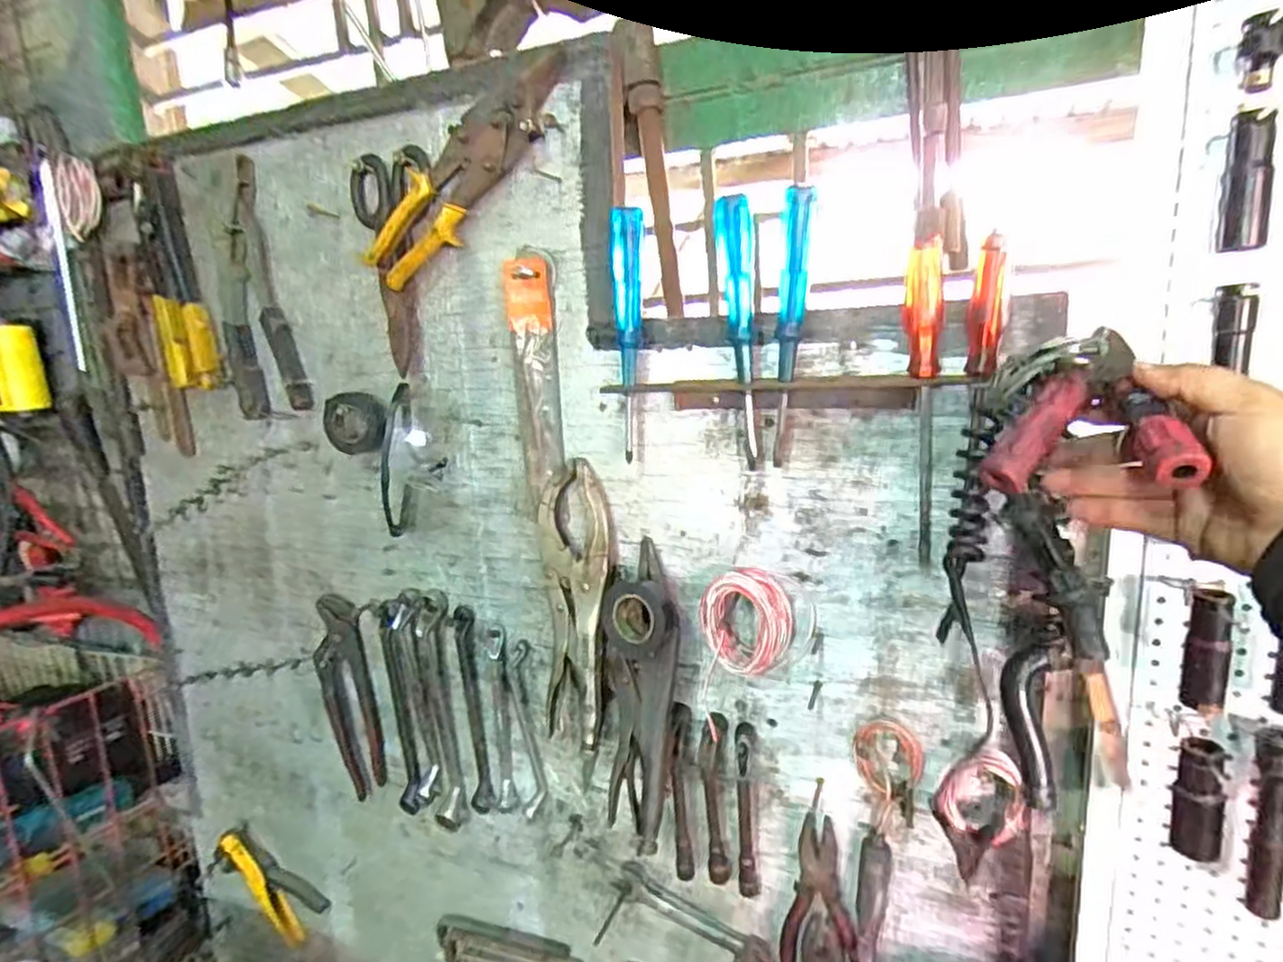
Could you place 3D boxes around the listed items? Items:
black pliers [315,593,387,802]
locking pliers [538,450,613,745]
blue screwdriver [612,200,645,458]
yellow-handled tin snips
[{"bbox_3d":[-0.329,0.246,0.779,0.065,0.247,0.013,0,16,10],"label":"black pliers"},{"bbox_3d":[-0.058,0.110,0.624,0.065,0.246,0.018,0,2,23],"label":"locking pliers"},{"bbox_3d":[-0.008,-0.117,0.556,0.024,0.190,0.031,-4,11,-6],"label":"blue screwdriver"},{"bbox_3d":[-0.148,-0.257,0.581,0.227,0.055,0.024,-41,1,17],"label":"yellow-handled tin snips"}]

